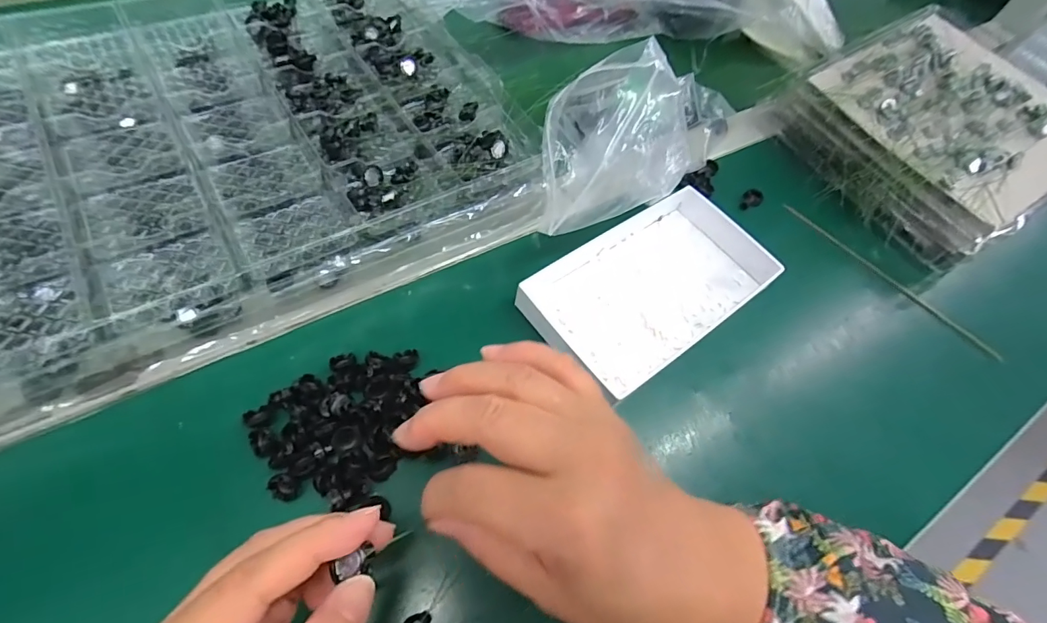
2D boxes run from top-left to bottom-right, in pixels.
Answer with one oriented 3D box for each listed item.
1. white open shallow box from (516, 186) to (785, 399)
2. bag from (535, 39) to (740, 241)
[{"bbox_3d":[0.089,-0.020,0.338,0.179,0.034,0.105,-34,70,-23],"label":"white open shallow box"},{"bbox_3d":[0.062,-0.116,0.320,0.124,0.076,0.093,-30,65,-25],"label":"bag"}]

